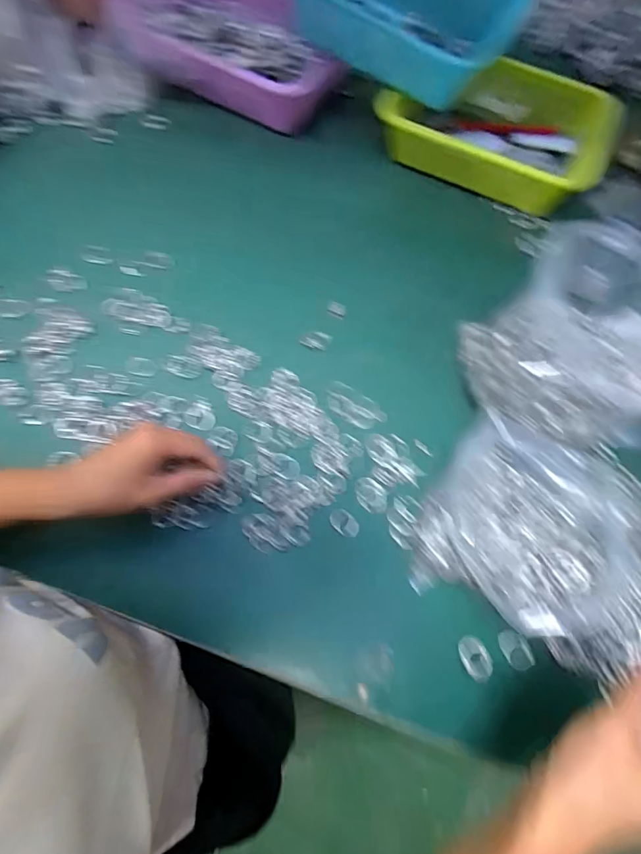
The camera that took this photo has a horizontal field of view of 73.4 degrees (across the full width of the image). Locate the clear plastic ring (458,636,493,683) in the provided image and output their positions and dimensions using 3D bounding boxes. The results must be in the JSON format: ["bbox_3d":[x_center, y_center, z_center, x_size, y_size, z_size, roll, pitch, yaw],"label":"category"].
[{"bbox_3d":[0.132,0.196,0.365,0.024,0.012,0.033,-20,71,-10],"label":"clear plastic ring"}]

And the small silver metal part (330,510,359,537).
[{"bbox_3d":[0.023,0.091,0.406,0.030,0.007,0.019,39,72,12],"label":"small silver metal part"}]

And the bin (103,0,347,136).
[{"bbox_3d":[-0.127,-0.542,0.616,0.312,0.093,0.228,29,71,8],"label":"bin"}]

